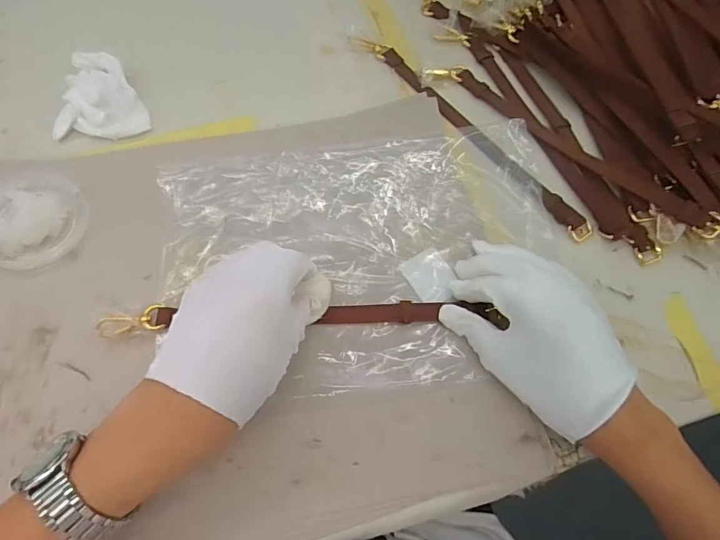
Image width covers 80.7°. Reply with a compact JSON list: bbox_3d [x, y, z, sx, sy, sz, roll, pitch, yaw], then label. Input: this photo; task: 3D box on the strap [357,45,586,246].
[{"bbox_3d":[0.111,-0.157,0.450,0.027,0.006,0.335,-37,74,-14],"label":"strap"}]

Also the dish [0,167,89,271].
[{"bbox_3d":[-0.320,-0.054,0.404,0.094,0.014,0.114,-37,74,-13],"label":"dish"}]

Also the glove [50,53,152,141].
[{"bbox_3d":[-0.278,-0.192,0.460,0.097,0.031,0.102,-1,69,-1],"label":"glove"}]

